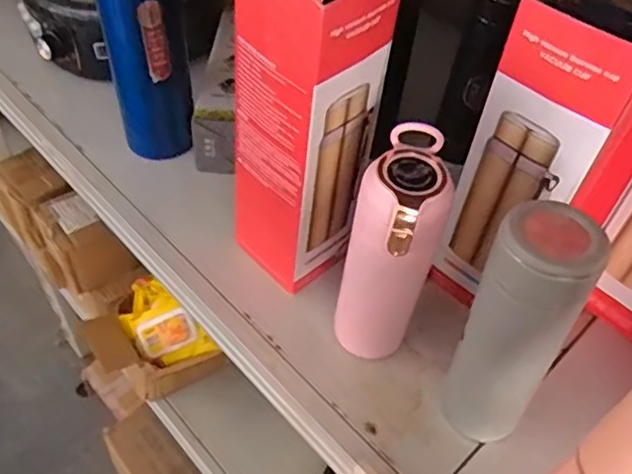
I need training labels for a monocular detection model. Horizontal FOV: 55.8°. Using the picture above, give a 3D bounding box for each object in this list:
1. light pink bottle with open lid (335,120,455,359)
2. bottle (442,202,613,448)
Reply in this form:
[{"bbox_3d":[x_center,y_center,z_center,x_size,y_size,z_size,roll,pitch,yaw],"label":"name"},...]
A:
[{"bbox_3d":[0.057,0.022,0.471,0.066,0.202,0.076,14,49,8],"label":"light pink bottle with open lid"},{"bbox_3d":[0.137,0.069,0.419,0.065,0.195,0.057,26,51,17],"label":"bottle"}]

